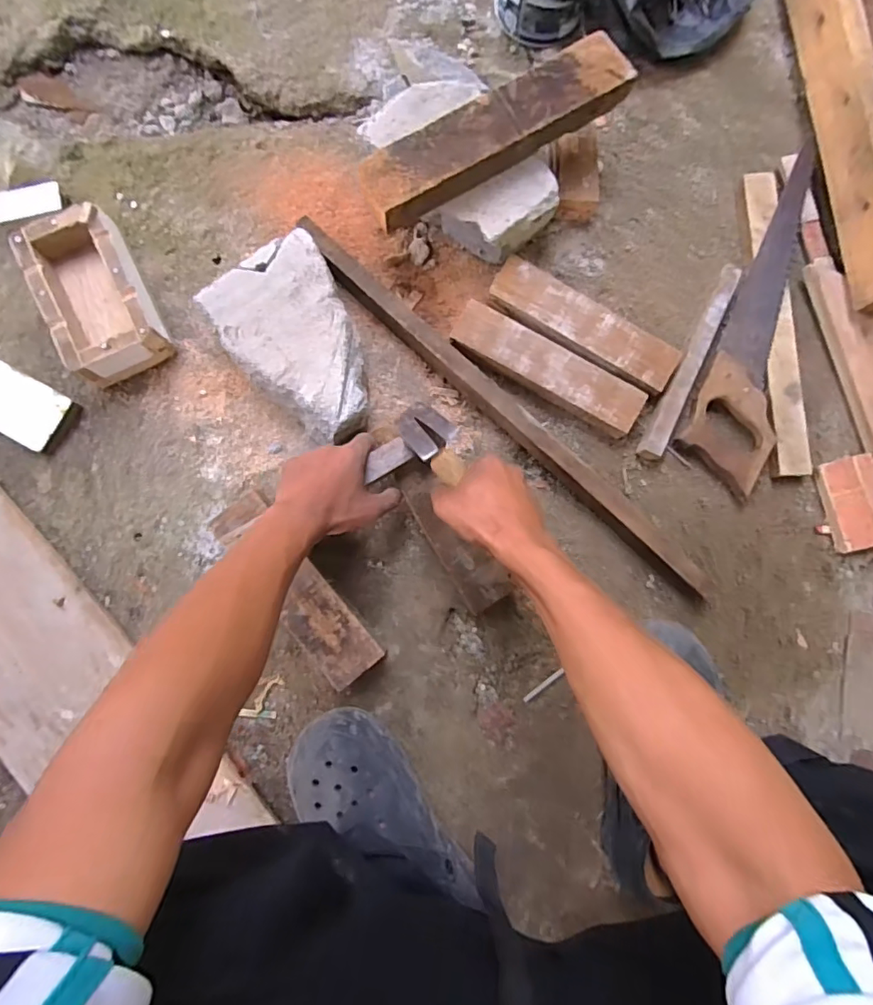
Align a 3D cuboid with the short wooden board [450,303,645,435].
[{"bbox_3d":[0.123,-0.148,0.609,0.225,0.038,0.059,29,83,2],"label":"short wooden board"}]

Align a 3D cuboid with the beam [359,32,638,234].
[{"bbox_3d":[0.059,-0.377,0.543,0.291,0.031,0.065,-31,87,-3],"label":"beam"}]

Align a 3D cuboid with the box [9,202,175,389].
[{"bbox_3d":[-0.372,-0.225,0.591,0.102,0.062,0.178,-25,84,-4],"label":"box"}]

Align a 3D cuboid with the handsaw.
[{"bbox_3d":[0.384,-0.210,0.623,0.090,0.032,0.401,22,83,1],"label":"handsaw"}]

